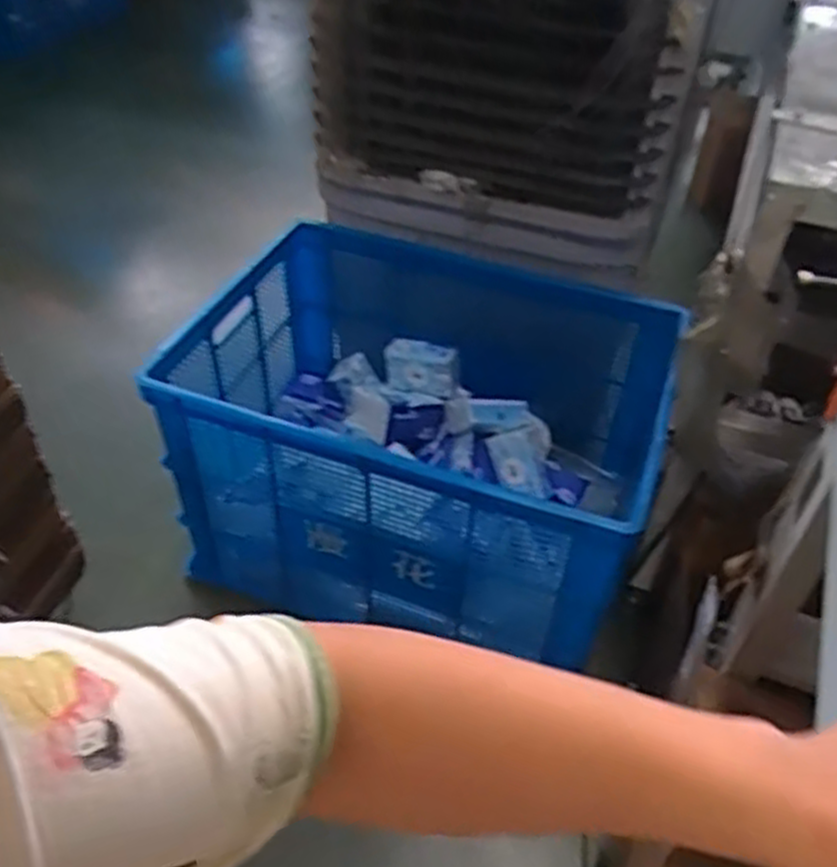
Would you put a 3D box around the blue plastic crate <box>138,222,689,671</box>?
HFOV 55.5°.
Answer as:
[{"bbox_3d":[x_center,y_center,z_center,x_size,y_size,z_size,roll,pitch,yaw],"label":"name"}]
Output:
[{"bbox_3d":[0.025,-0.041,1.444,0.772,0.430,0.566,14,46,12],"label":"blue plastic crate"}]

